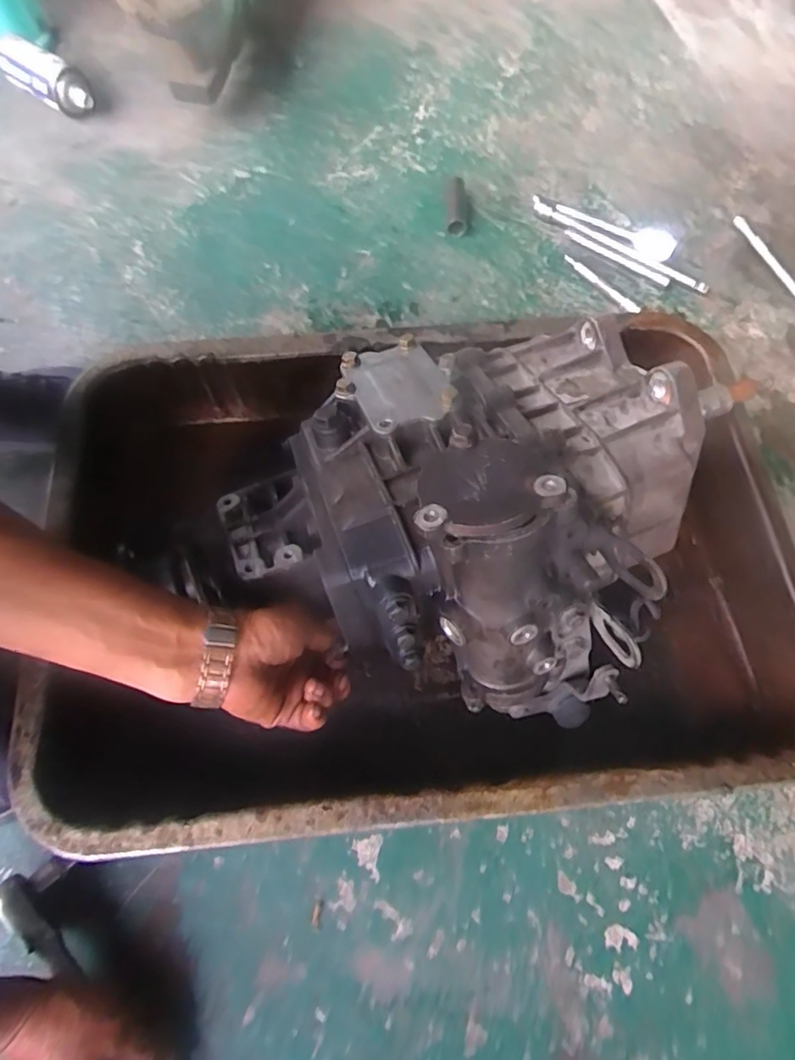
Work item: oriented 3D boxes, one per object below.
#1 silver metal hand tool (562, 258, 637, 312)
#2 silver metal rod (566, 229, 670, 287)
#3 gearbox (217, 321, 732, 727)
[{"bbox_3d":[0.261,-0.316,0.729,0.012,0.004,0.122,-38,72,-12],"label":"silver metal hand tool"},{"bbox_3d":[0.285,-0.356,0.742,0.150,0.004,0.016,37,74,14],"label":"silver metal rod"},{"bbox_3d":[0.054,-0.045,0.440,0.318,0.216,0.288,24,71,11],"label":"gearbox"}]

